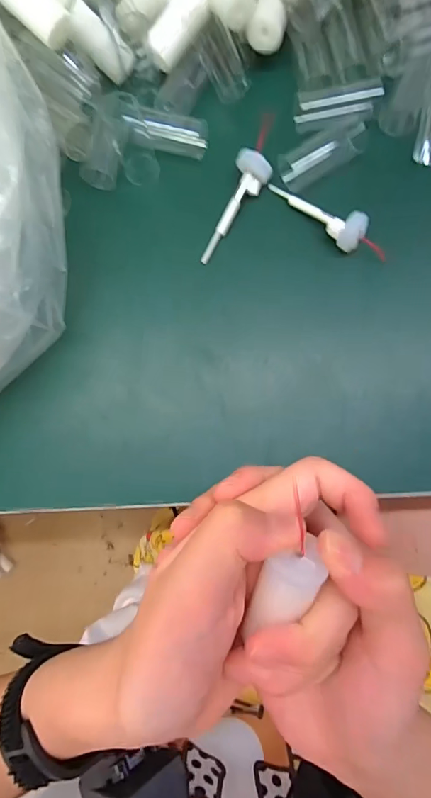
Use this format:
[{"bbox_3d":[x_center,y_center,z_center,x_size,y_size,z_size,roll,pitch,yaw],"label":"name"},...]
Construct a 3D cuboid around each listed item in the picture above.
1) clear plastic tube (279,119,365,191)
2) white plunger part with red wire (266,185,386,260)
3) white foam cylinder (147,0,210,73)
[{"bbox_3d":[0.063,-0.149,0.257,0.051,0.015,0.023,-29,83,1],"label":"clear plastic tube"},{"bbox_3d":[0.064,-0.103,0.246,0.077,0.015,0.018,31,87,7],"label":"white plunger part with red wire"},{"bbox_3d":[-0.022,-0.213,0.243,0.018,0.013,0.042,43,105,7],"label":"white foam cylinder"}]

